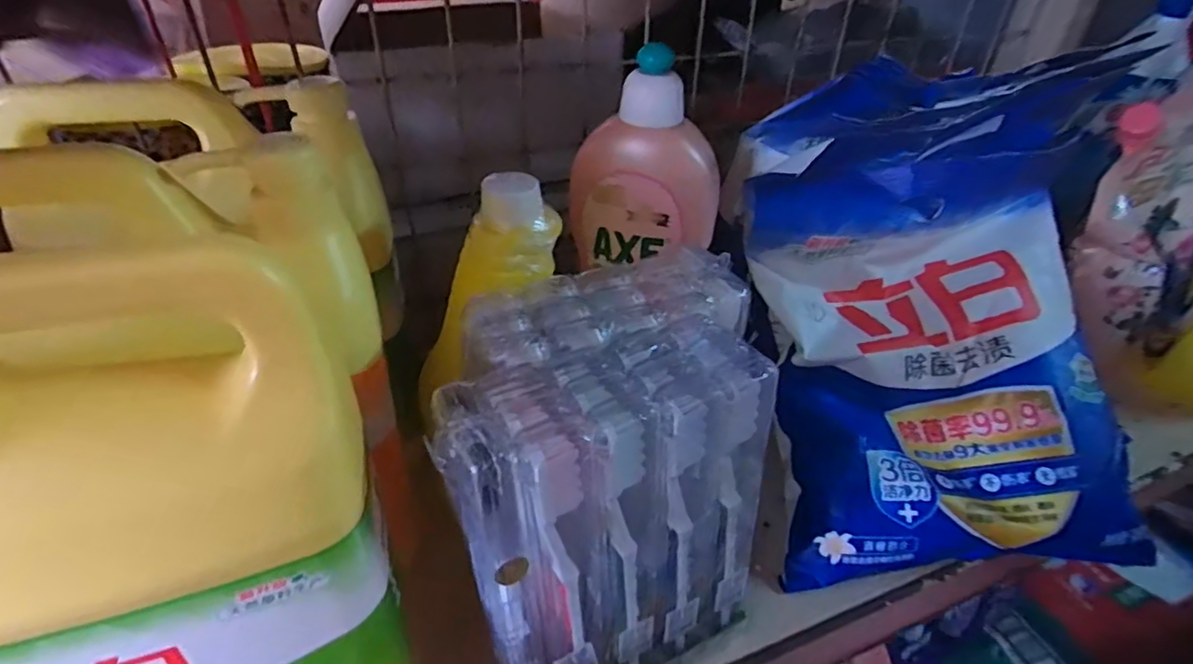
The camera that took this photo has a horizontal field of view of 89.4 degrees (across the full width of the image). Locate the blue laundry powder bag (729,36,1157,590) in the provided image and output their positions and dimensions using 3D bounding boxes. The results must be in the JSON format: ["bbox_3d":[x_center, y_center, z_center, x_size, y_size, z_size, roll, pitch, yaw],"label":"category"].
[{"bbox_3d":[0.231,-0.003,0.393,0.245,0.325,0.098,-5,-3,-6],"label":"blue laundry powder bag"}]

